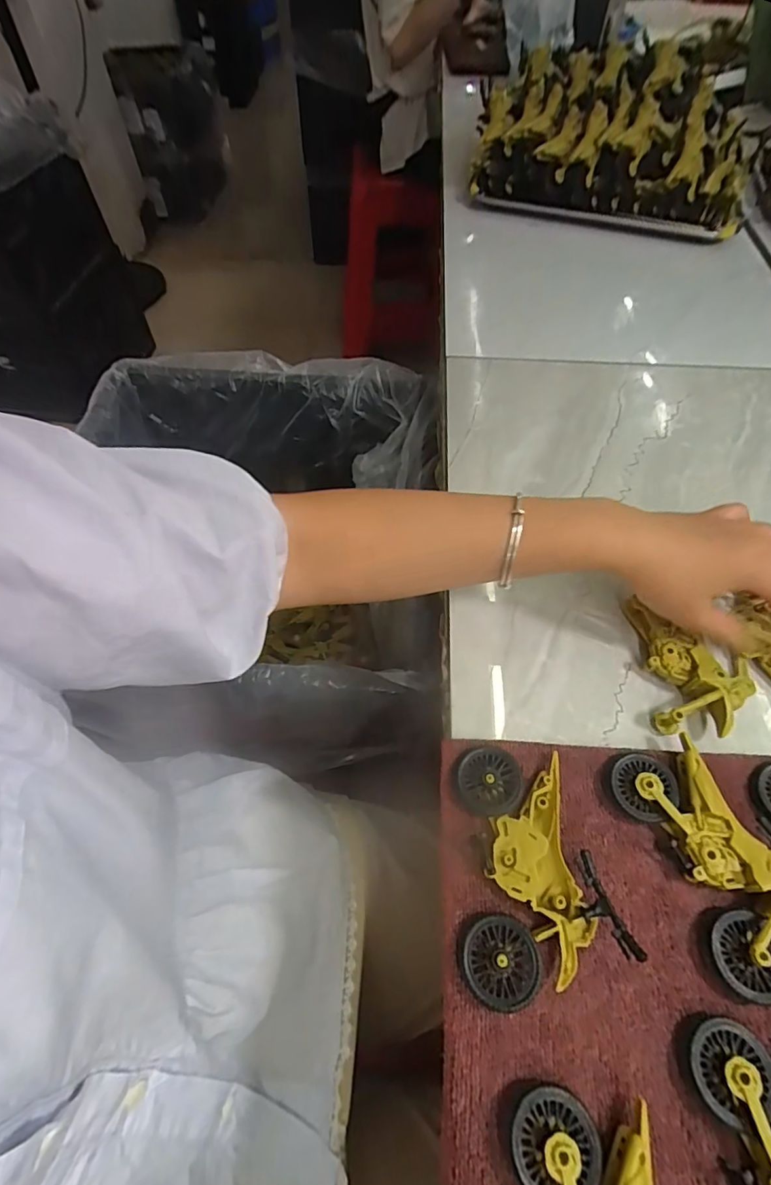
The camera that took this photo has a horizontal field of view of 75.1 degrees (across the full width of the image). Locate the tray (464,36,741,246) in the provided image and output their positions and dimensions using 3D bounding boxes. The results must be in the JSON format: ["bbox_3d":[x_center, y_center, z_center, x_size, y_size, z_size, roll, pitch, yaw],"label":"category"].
[{"bbox_3d":[0.286,-0.575,0.643,0.324,0.142,0.194,11,59,8],"label":"tray"}]

